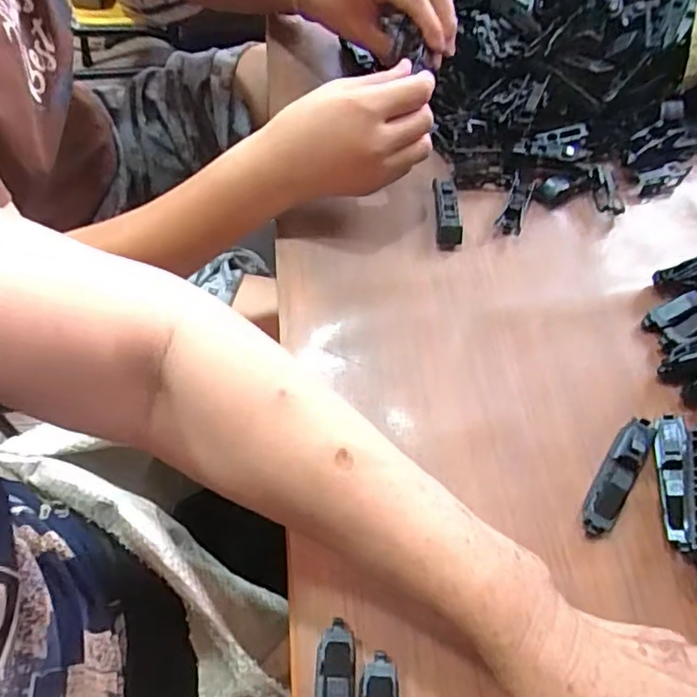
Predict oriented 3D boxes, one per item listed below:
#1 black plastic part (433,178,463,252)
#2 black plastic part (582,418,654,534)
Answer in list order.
[{"bbox_3d":[0.076,-0.105,0.455,0.018,0.013,0.068,2,59,0],"label":"black plastic part"},{"bbox_3d":[0.161,0.073,0.354,0.017,0.022,0.079,32,64,17],"label":"black plastic part"}]

